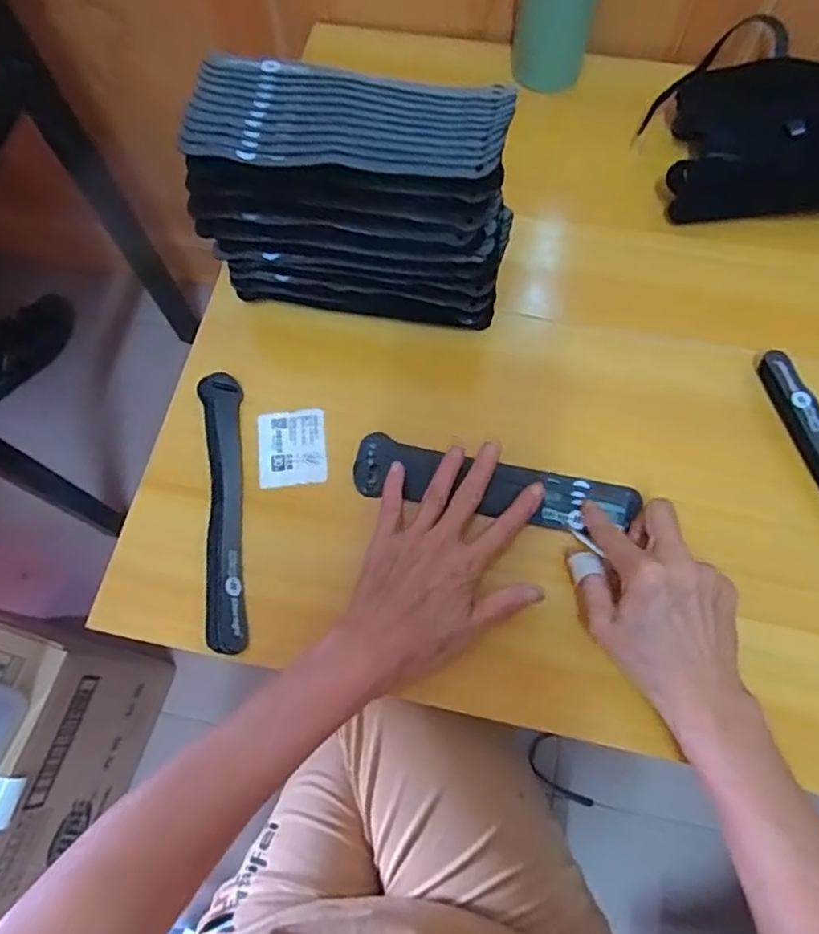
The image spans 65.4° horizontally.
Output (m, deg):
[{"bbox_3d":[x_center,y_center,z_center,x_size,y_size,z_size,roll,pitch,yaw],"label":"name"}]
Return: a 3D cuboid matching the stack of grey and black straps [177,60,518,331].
[{"bbox_3d":[-0.036,-0.188,0.452,0.210,0.134,0.100,9,71,6],"label":"stack of grey and black straps"}]

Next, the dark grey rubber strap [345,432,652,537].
[{"bbox_3d":[0.059,0.014,0.451,0.194,0.012,0.044,10,71,5],"label":"dark grey rubber strap"}]

